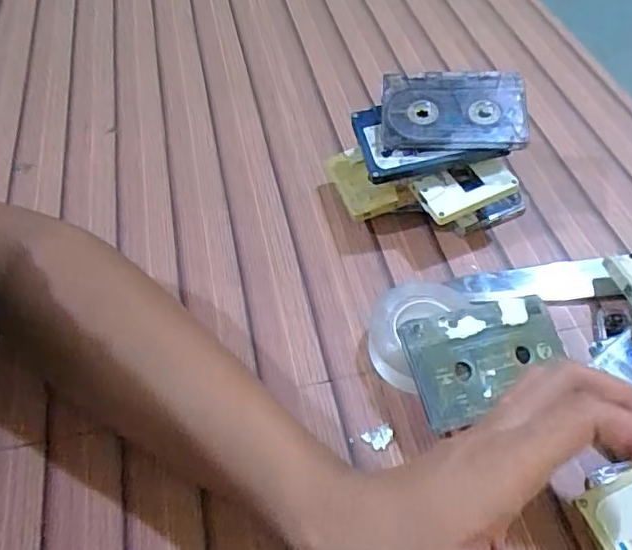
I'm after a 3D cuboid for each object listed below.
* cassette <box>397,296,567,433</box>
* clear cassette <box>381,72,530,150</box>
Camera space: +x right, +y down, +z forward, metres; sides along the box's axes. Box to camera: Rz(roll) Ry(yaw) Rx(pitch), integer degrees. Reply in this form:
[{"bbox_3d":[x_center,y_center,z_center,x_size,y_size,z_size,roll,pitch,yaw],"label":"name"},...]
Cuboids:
[{"bbox_3d":[0.101,0.047,0.337,0.097,0.008,0.060,-13,72,-19],"label":"cassette"},{"bbox_3d":[0.096,-0.115,0.405,0.098,0.012,0.060,0,70,7],"label":"clear cassette"}]

